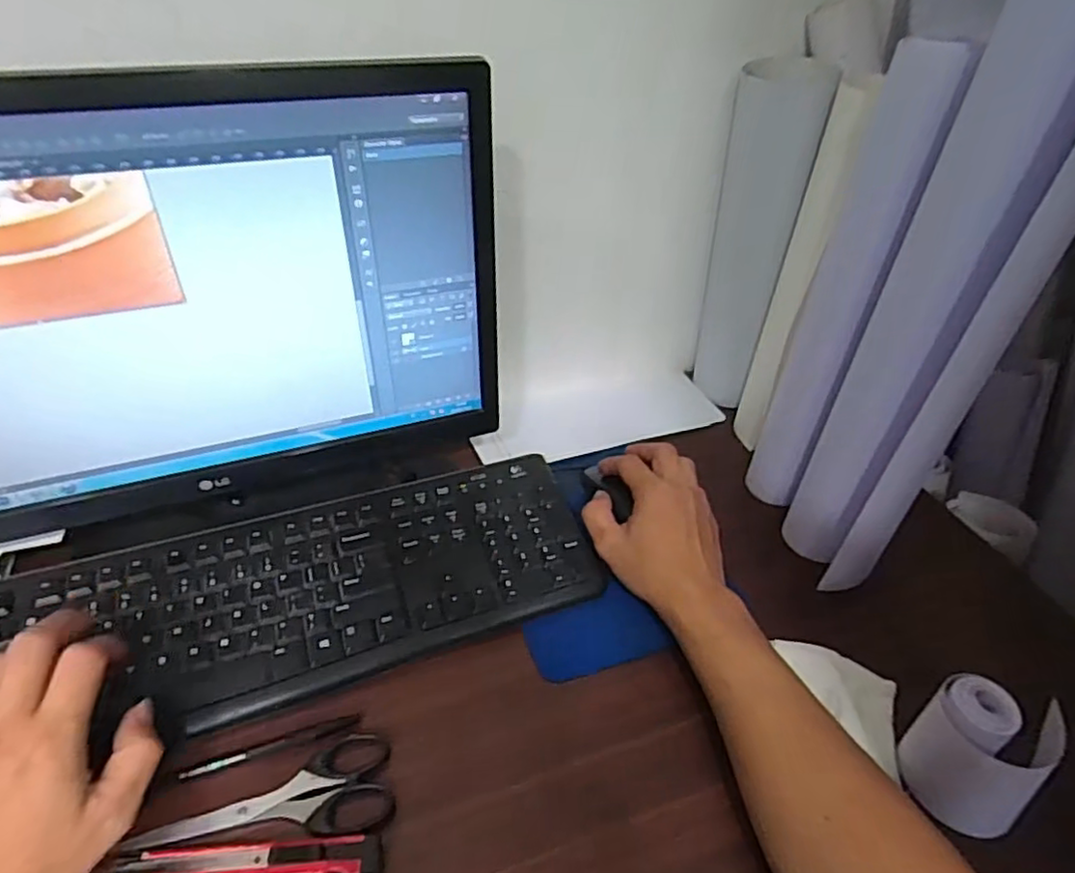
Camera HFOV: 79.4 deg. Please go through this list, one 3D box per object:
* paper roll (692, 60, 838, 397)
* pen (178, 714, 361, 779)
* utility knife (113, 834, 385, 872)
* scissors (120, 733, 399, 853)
[{"bbox_3d":[0.194,-0.175,0.620,0.063,0.310,0.069,7,41,3],"label":"paper roll"},{"bbox_3d":[-0.168,0.197,0.413,0.106,0.005,0.008,-11,43,-18],"label":"pen"},{"bbox_3d":[-0.160,0.236,0.359,0.144,0.010,0.021,0,41,-5],"label":"utility knife"},{"bbox_3d":[-0.159,0.210,0.387,0.143,0.009,0.055,0,41,-5],"label":"scissors"}]

